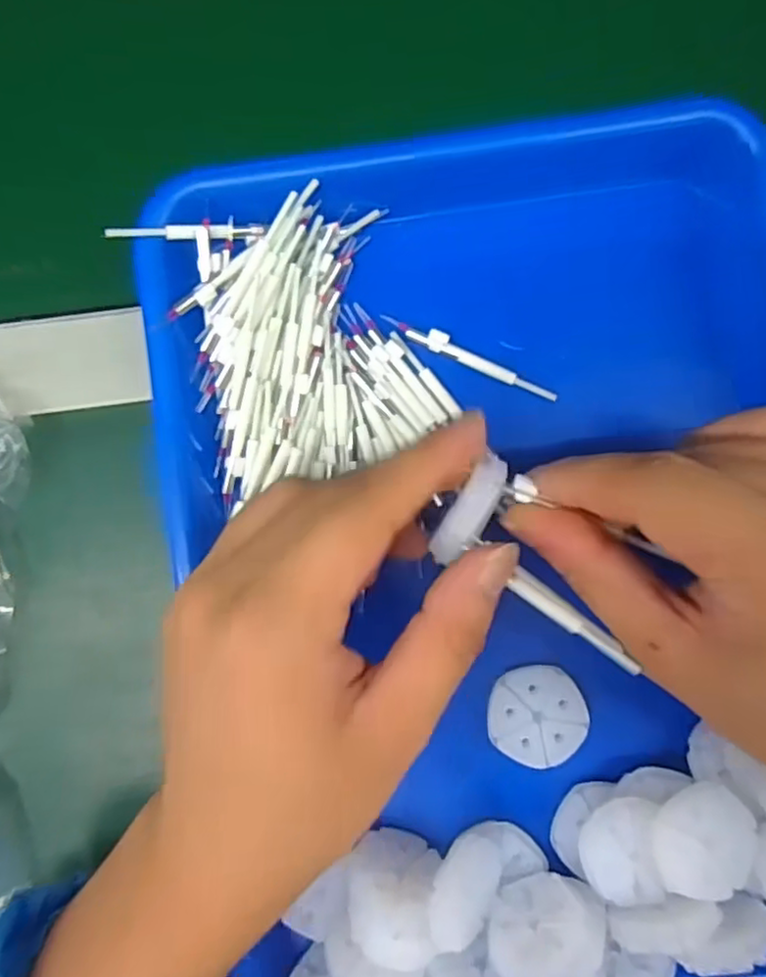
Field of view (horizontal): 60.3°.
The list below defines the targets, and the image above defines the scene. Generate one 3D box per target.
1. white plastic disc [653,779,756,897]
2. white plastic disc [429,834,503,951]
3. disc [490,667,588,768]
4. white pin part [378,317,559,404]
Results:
[{"bbox_3d":[0.115,0.125,0.234,0.036,0.005,0.038,0,83,0],"label":"white plastic disc"},{"bbox_3d":[0.031,0.147,0.240,0.033,0.004,0.037,50,57,-26],"label":"white plastic disc"},{"bbox_3d":[0.062,0.090,0.263,0.038,0.010,0.037,0,89,1],"label":"disc"},{"bbox_3d":[0.035,-0.053,0.268,0.076,0.004,0.007,27,89,2],"label":"white pin part"}]

